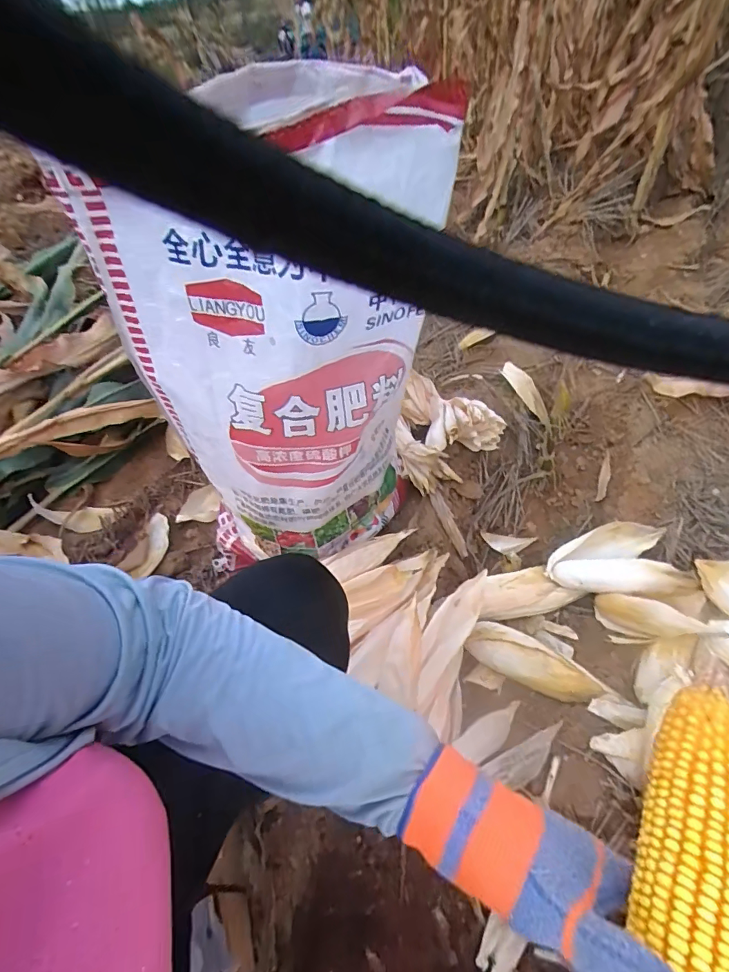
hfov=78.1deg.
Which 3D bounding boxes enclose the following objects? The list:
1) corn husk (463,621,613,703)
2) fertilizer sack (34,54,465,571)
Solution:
[{"bbox_3d":[0.288,0.299,0.764,0.223,0.048,0.076,25,53,27],"label":"corn husk"},{"bbox_3d":[-0.132,-0.168,0.693,0.379,0.584,0.257,-12,46,-6],"label":"fertilizer sack"}]

